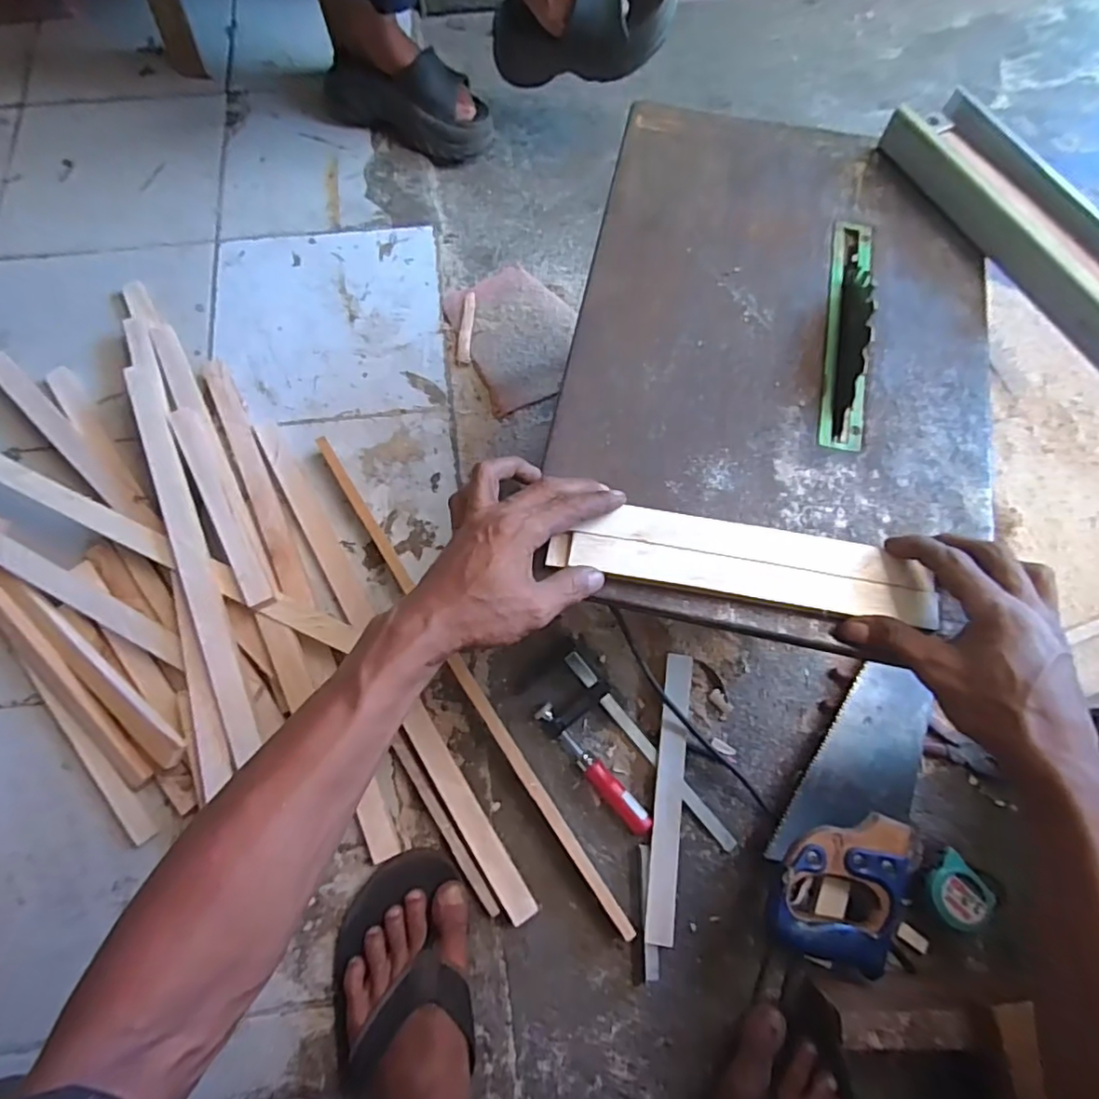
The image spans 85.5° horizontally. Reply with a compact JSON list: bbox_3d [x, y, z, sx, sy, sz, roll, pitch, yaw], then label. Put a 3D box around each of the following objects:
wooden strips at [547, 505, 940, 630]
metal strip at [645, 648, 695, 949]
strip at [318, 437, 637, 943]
[{"bbox_3d":[0.132,0.005,0.411,0.253,0.014,0.057,9,71,3],"label":"wooden strips"},{"bbox_3d":[0.118,0.235,0.581,0.027,0.008,0.261,5,72,12],"label":"metal strip"},{"bbox_3d":[-0.093,0.115,0.602,0.017,0.023,0.576,-32,74,-11],"label":"strip"}]

